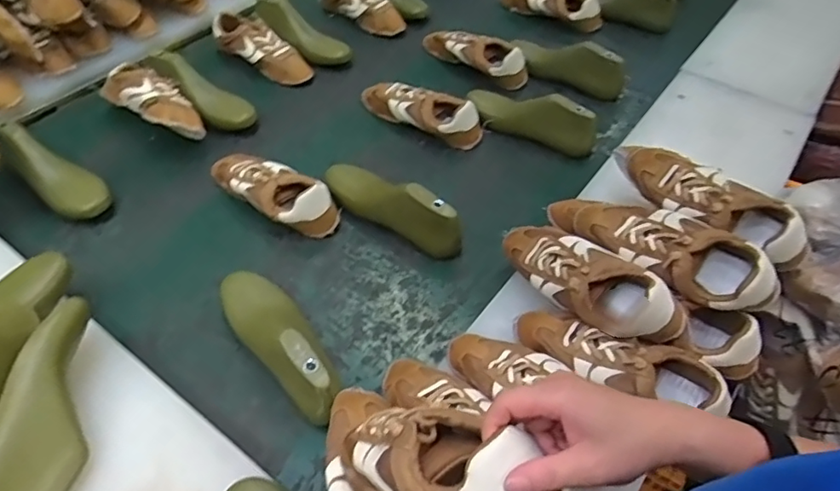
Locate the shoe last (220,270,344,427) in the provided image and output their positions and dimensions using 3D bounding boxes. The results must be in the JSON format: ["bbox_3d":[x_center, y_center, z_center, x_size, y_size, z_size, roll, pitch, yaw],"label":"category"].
[{"bbox_3d":[-0.170,0.105,0.673,0.083,0.088,0.246,-29,56,-26],"label":"shoe last"}]

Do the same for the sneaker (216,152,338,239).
[{"bbox_3d":[-0.224,-0.083,0.853,0.225,0.068,0.086,29,52,21],"label":"sneaker"}]

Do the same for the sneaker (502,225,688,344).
[{"bbox_3d":[0.195,0.032,0.669,0.086,0.079,0.237,-33,59,-27],"label":"sneaker"}]

